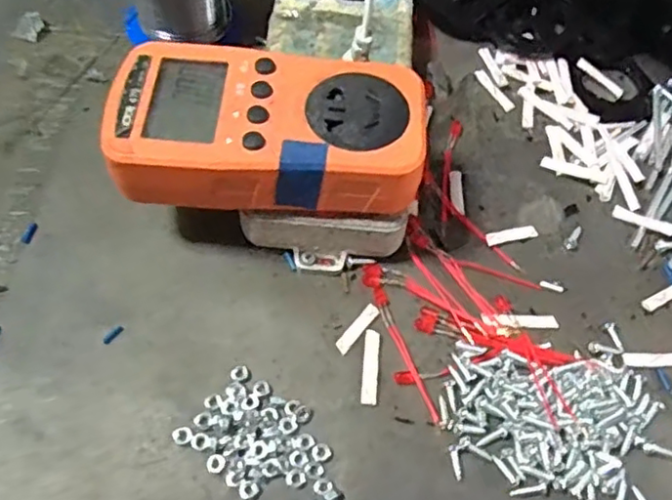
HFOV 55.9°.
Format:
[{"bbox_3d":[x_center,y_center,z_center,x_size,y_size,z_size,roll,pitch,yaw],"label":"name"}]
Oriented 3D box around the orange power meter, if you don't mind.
[{"bbox_3d":[-0.028,-0.052,0.271,0.128,0.031,0.066,3,59,0],"label":"orange power meter"}]

